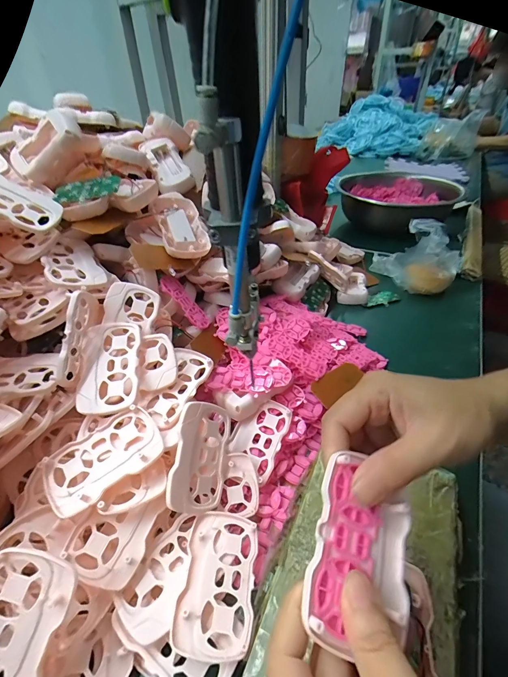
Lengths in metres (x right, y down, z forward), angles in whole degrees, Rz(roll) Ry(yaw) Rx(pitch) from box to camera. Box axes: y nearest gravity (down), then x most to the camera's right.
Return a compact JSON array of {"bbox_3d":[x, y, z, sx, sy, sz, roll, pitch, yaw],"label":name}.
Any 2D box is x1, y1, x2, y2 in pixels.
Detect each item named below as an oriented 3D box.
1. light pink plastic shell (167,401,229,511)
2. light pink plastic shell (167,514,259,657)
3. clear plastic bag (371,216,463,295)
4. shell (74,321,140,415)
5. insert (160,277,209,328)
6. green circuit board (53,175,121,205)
[{"bbox_3d":[-0.047,0.102,0.281,0.008,0.054,0.087,-14,59,43],"label":"light pink plastic shell"},{"bbox_3d":[-0.026,0.178,0.240,0.051,0.014,0.088,2,39,5],"label":"light pink plastic shell"},{"bbox_3d":[0.307,-0.148,0.574,0.179,0.096,0.111,-31,48,-31],"label":"clear plastic bag"},{"bbox_3d":[-0.134,0.025,0.296,0.052,0.005,0.086,-5,64,-3],"label":"shell"},{"bbox_3d":[-0.081,-0.042,0.378,0.074,0.007,0.027,50,48,-9],"label":"insert"},{"bbox_3d":[-0.185,-0.163,0.351,0.076,0.004,0.037,-5,58,7],"label":"green circuit board"}]

